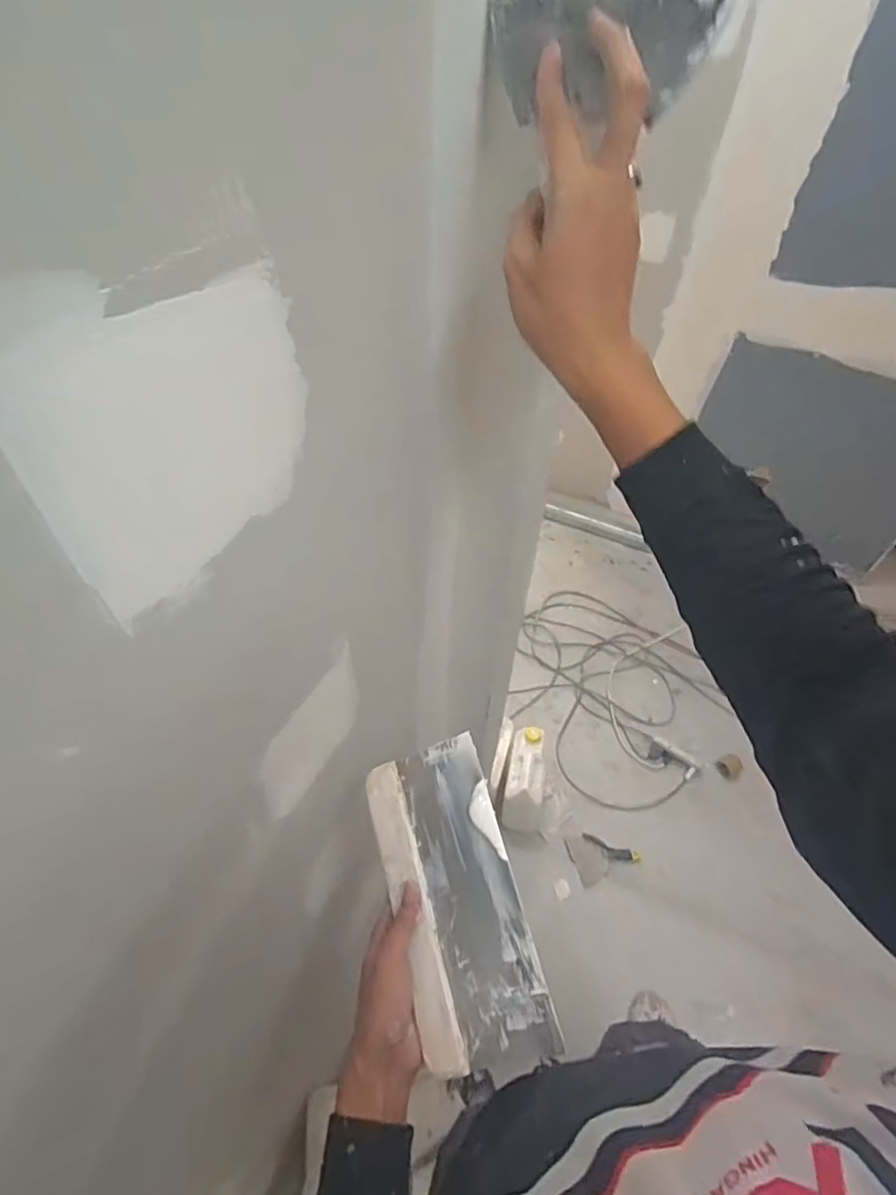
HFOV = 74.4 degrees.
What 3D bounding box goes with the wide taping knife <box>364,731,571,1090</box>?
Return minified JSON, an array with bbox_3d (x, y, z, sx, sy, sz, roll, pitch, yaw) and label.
[{"bbox_3d":[0.004,0.251,0.501,0.117,0.013,0.243,-27,63,19],"label":"wide taping knife"}]

